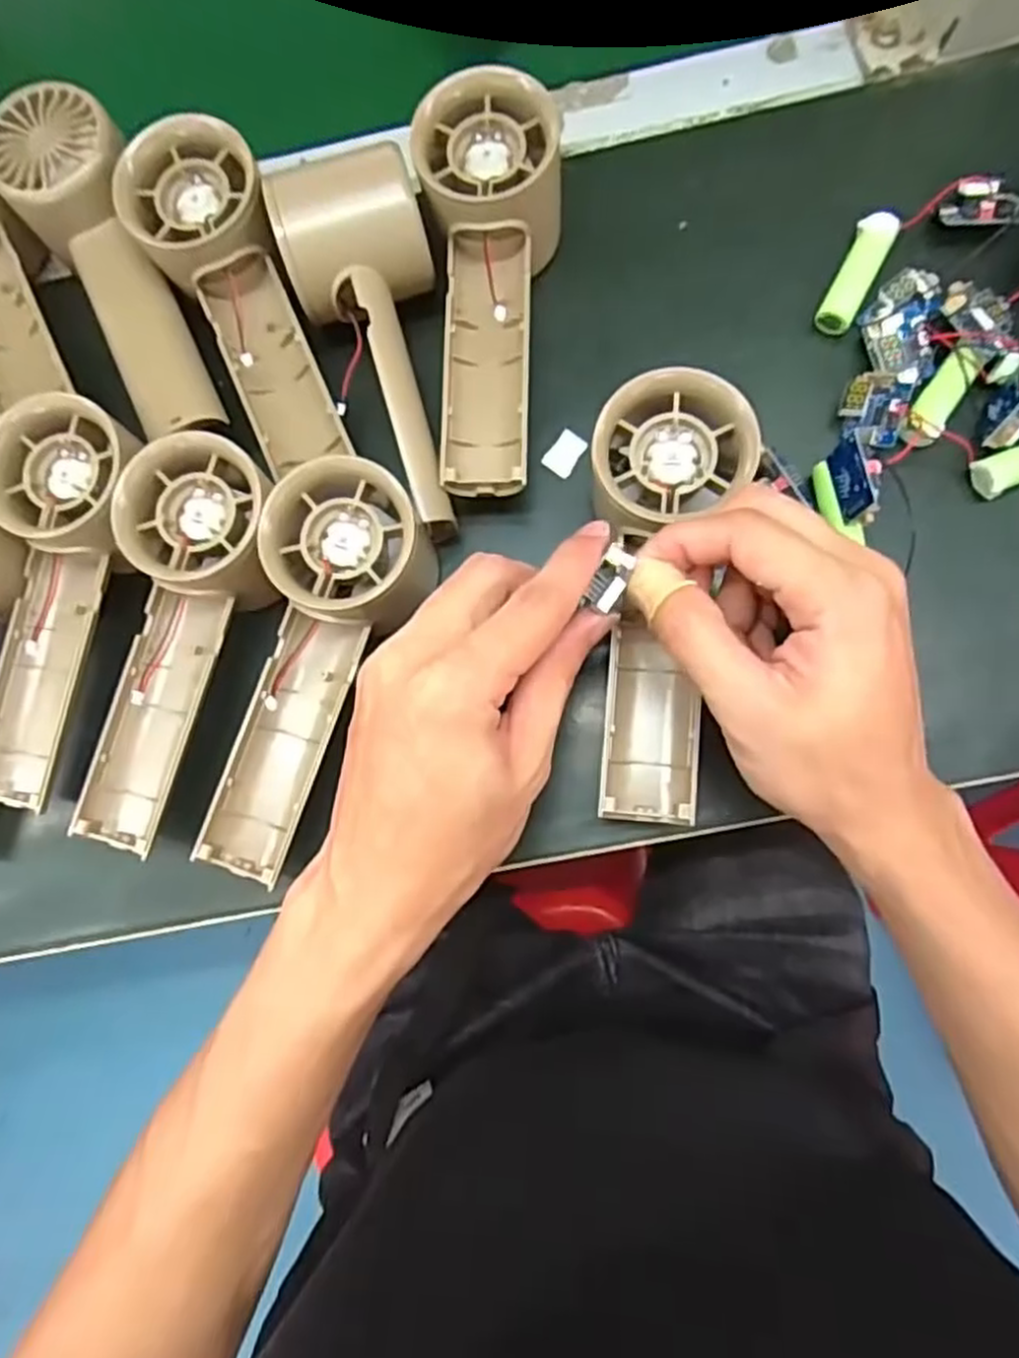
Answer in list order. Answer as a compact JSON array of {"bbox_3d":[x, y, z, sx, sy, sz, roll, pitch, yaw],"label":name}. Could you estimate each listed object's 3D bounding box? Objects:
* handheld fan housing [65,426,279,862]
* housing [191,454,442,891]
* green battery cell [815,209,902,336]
[{"bbox_3d":[-0.127,-0.012,0.297,0.060,0.034,0.156,17,96,7],"label":"handheld fan housing"},{"bbox_3d":[-0.073,-0.001,0.291,0.060,0.032,0.157,20,97,7],"label":"housing"},{"bbox_3d":[0.144,-0.169,0.320,0.016,0.015,0.051,28,86,8],"label":"green battery cell"}]

